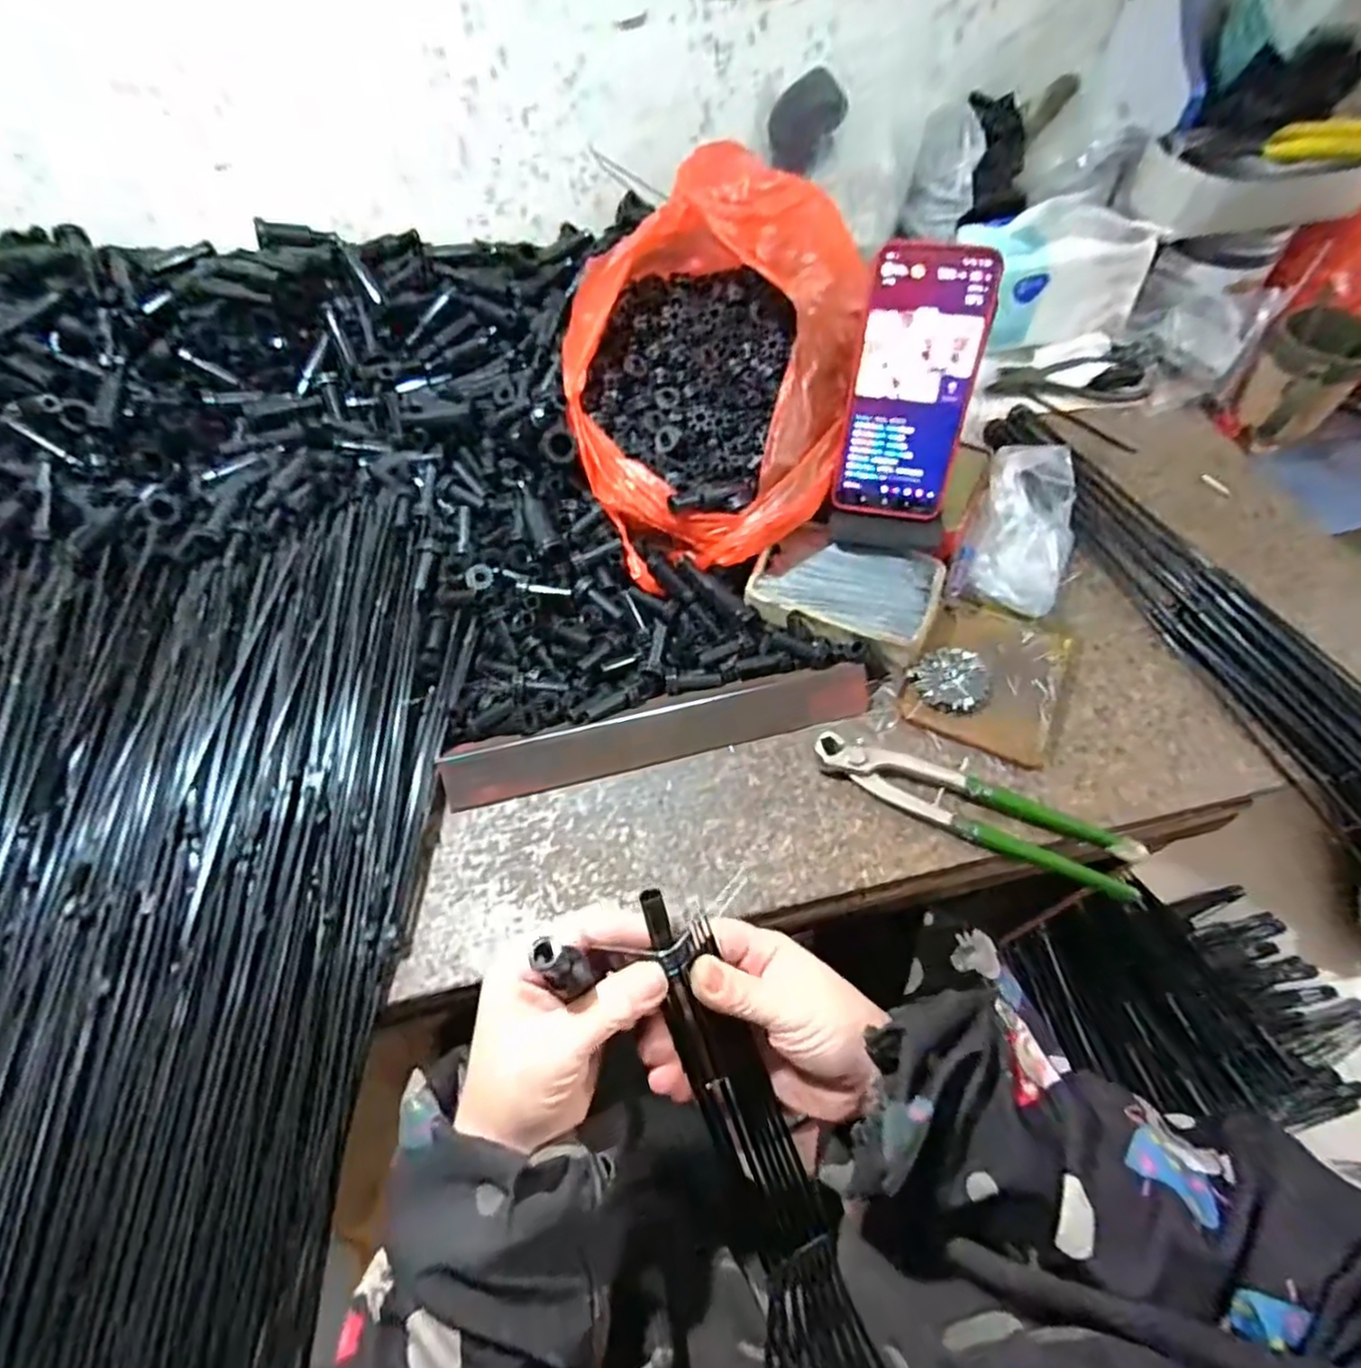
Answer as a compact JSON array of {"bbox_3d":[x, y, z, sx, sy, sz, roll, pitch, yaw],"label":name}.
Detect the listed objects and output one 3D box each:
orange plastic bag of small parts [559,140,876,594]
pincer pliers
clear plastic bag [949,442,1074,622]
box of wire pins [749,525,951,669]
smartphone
[{"bbox_3d":[0.022,-0.231,0.497,0.200,0.161,0.263,-8,59,-2],"label":"orange plastic bag of small parts"},{"bbox_3d":[0.181,0.078,0.423,0.198,0.017,0.041,18,62,14],"label":"pincer pliers"},{"bbox_3d":[0.255,-0.109,0.506,0.078,0.062,0.135,21,62,15],"label":"clear plastic bag"},{"bbox_3d":[0.119,-0.068,0.493,0.132,0.029,0.089,14,61,11],"label":"box of wire pins"},{"bbox_3d":[0.153,-0.197,0.451,0.082,0.165,0.012,9,26,9],"label":"smartphone"}]

